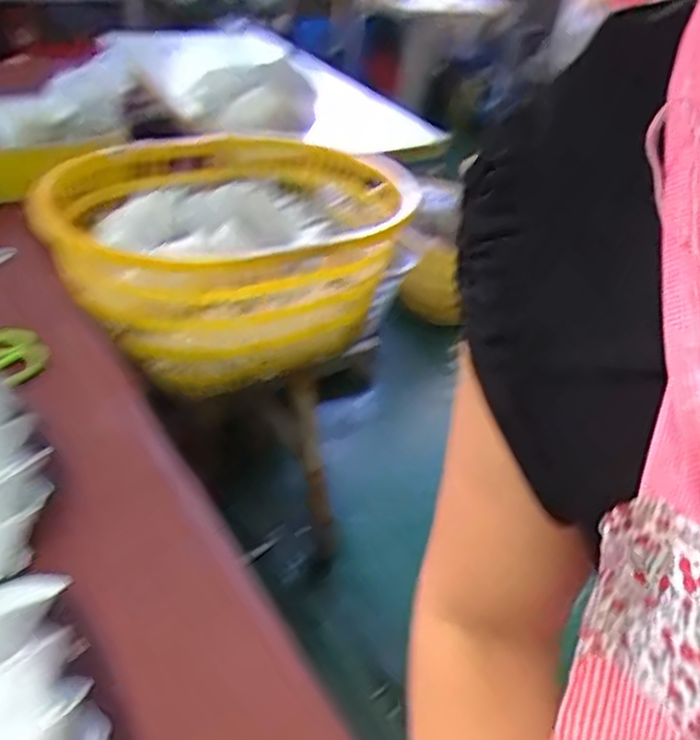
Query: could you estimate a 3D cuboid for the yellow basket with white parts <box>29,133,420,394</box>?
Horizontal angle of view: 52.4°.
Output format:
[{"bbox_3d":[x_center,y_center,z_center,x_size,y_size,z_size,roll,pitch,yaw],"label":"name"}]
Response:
[{"bbox_3d":[-0.212,-0.202,1.289,0.609,0.271,0.445,-16,43,-28],"label":"yellow basket with white parts"}]

